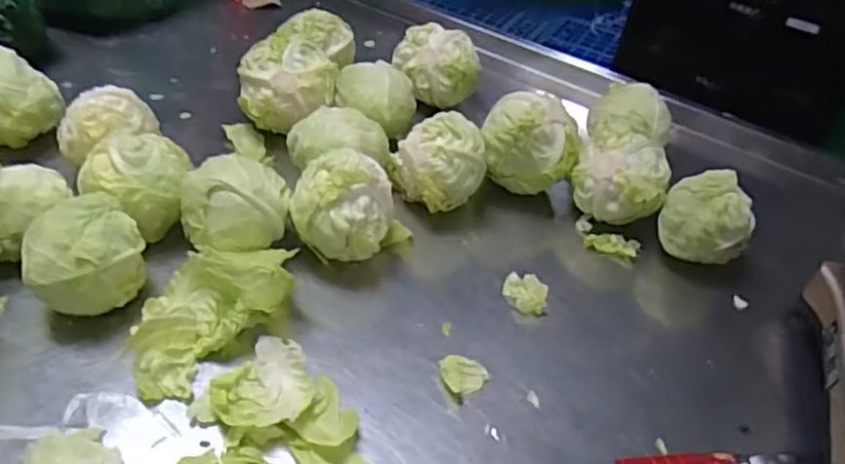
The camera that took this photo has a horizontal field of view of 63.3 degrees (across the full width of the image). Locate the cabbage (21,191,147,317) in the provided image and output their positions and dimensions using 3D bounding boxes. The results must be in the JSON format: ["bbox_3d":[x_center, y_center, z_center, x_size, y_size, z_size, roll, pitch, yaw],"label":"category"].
[{"bbox_3d":[-0.327,0.031,0.670,0.105,0.108,0.091,-19,49,-26],"label":"cabbage"}]

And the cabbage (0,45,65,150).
[{"bbox_3d":[-0.506,-0.164,0.840,0.106,0.095,0.088,-28,52,-30],"label":"cabbage"}]

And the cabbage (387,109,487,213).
[{"bbox_3d":[0.022,-0.084,0.817,0.107,0.087,0.091,-8,44,-16],"label":"cabbage"}]

